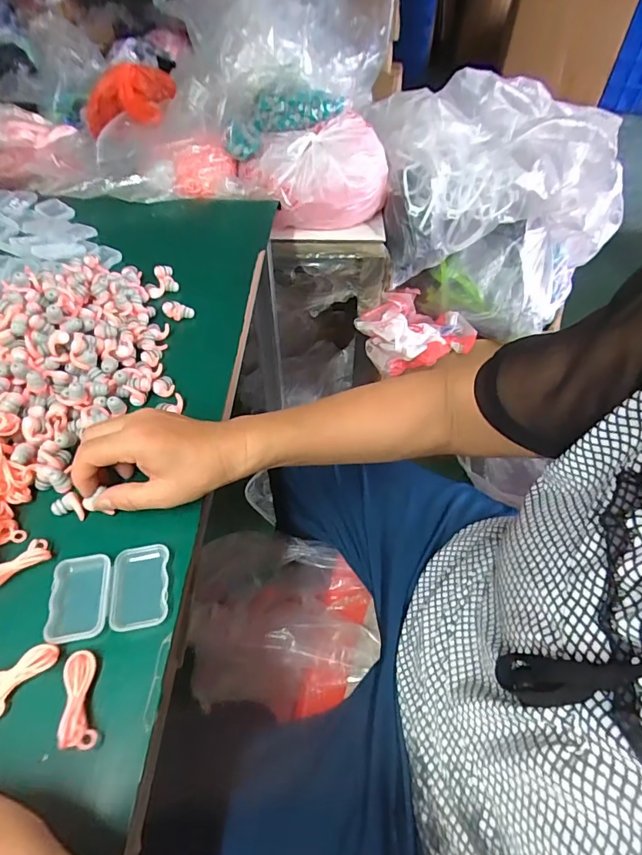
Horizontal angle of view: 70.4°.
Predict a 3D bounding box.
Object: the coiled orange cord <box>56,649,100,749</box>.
[{"bbox_3d":[-0.142,0.160,0.267,0.019,0.008,0.052,-15,53,-12],"label":"coiled orange cord"}]

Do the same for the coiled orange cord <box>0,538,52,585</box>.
[{"bbox_3d":[-0.215,0.094,0.316,0.047,0.010,0.018,-25,56,-19],"label":"coiled orange cord"}]

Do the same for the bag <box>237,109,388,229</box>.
[{"bbox_3d":[-0.009,-0.422,0.761,0.239,0.118,0.145,-8,52,-6],"label":"bag"}]

